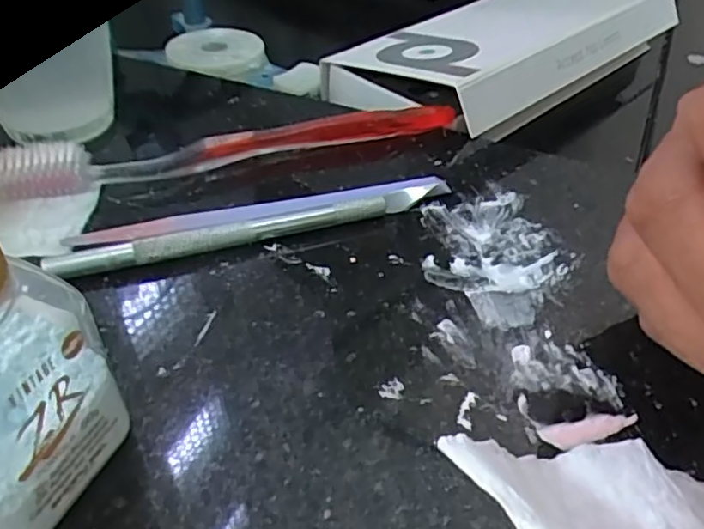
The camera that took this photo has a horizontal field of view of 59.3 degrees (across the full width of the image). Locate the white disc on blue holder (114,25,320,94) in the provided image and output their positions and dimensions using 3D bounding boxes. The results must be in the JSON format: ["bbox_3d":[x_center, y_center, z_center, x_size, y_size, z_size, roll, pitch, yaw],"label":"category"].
[{"bbox_3d":[-0.066,-0.116,0.349,0.109,0.012,0.055,21,44,21],"label":"white disc on blue holder"}]

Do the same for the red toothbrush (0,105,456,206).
[{"bbox_3d":[-0.045,-0.048,0.247,0.185,0.016,0.014,-10,42,-13],"label":"red toothbrush"}]

